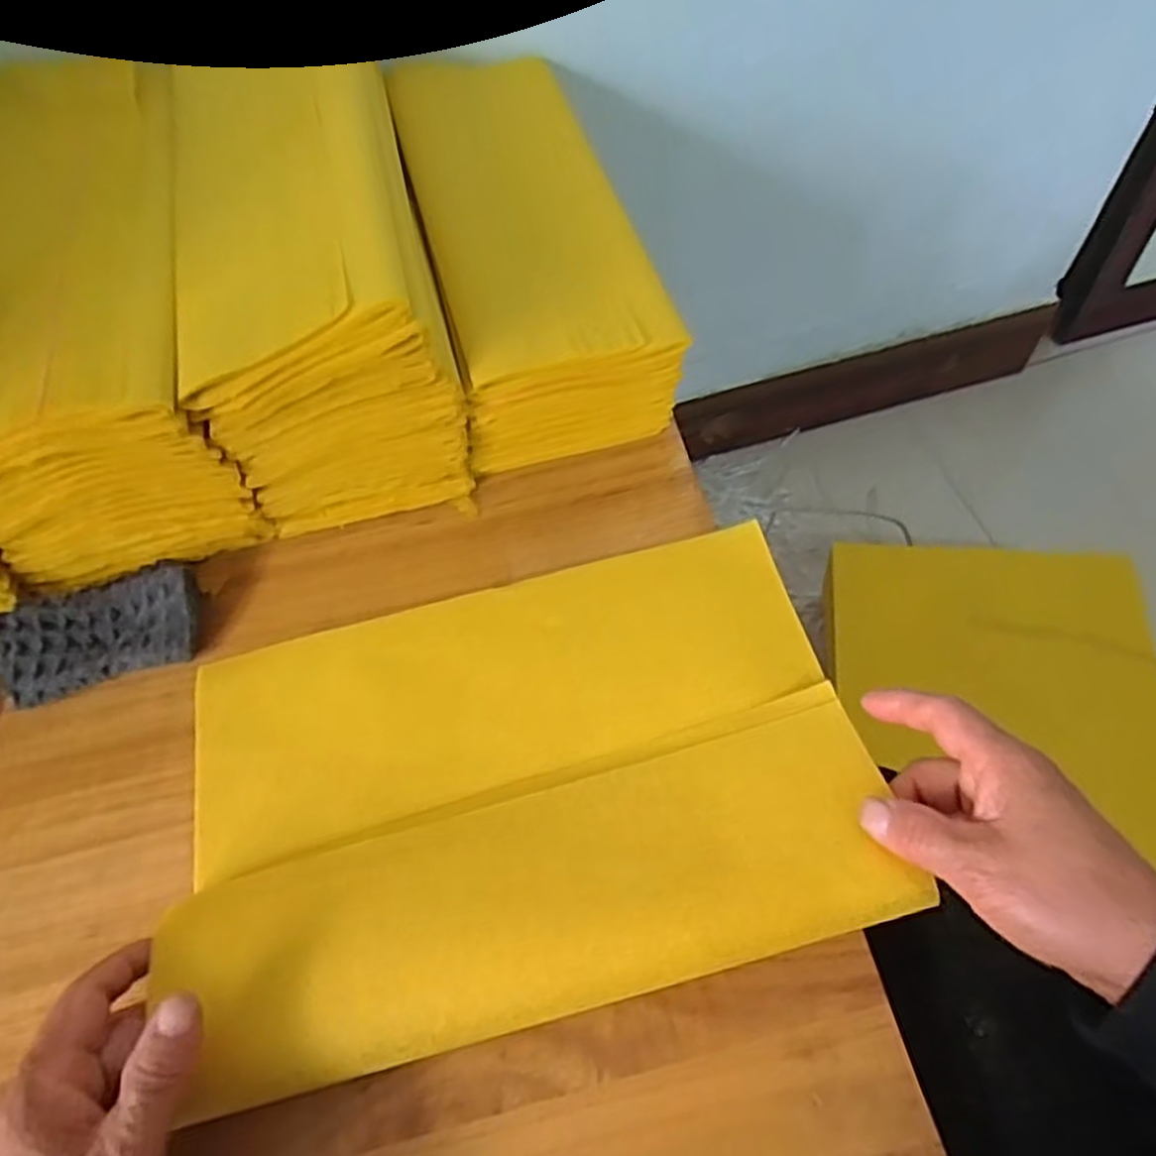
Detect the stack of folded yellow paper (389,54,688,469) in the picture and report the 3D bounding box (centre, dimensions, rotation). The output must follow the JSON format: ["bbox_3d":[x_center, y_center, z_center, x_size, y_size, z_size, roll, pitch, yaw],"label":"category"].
[{"bbox_3d":[-0.034,-0.207,0.512,0.119,0.095,0.265,-14,61,-7],"label":"stack of folded yellow paper"}]

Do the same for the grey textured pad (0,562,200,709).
[{"bbox_3d":[-0.263,0.030,0.431,0.103,0.021,0.055,-16,61,-8],"label":"grey textured pad"}]

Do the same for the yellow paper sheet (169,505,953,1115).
[{"bbox_3d":[-0.028,0.092,0.372,0.308,0.037,0.204,-13,60,-6],"label":"yellow paper sheet"}]

